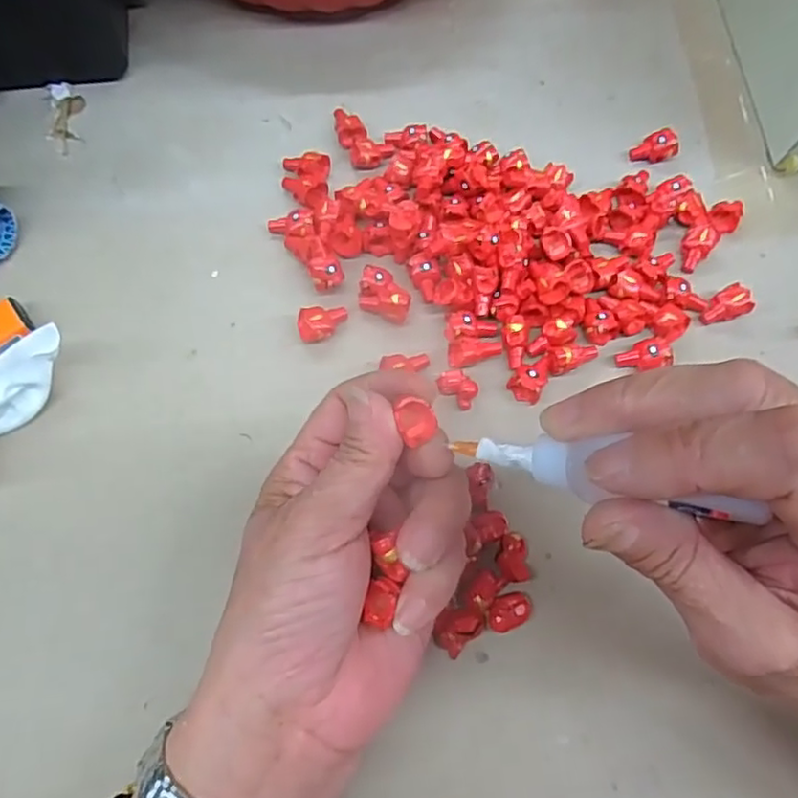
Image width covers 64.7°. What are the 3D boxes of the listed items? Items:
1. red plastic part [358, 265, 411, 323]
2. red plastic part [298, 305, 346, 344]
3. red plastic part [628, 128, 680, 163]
[{"bbox_3d":[-0.007,-0.054,0.326,0.028,0.016,0.025,15,69,4],"label":"red plastic part"},{"bbox_3d":[-0.038,-0.039,0.321,0.026,0.014,0.016,-20,71,-9],"label":"red plastic part"},{"bbox_3d":[0.151,-0.150,0.374,0.024,0.012,0.018,-15,70,-8],"label":"red plastic part"}]

